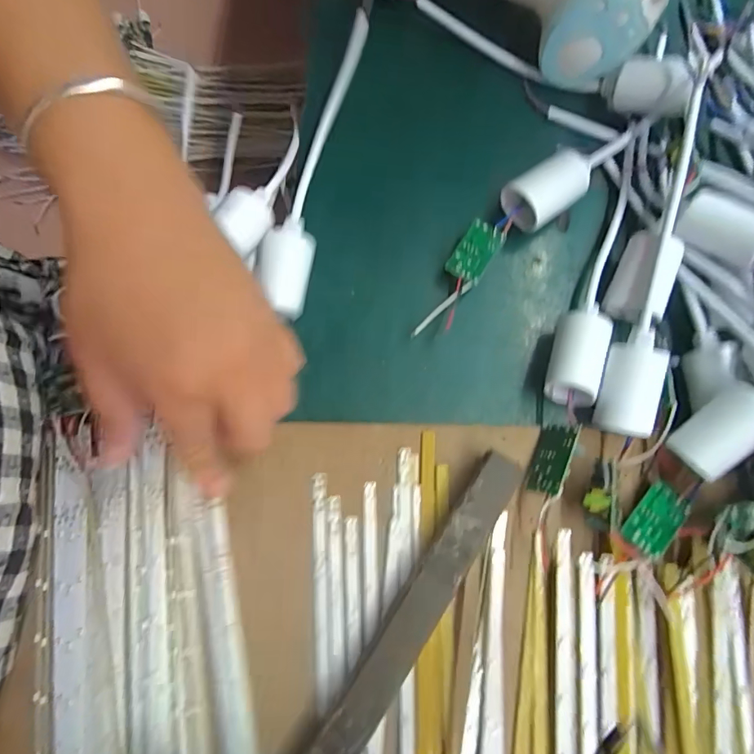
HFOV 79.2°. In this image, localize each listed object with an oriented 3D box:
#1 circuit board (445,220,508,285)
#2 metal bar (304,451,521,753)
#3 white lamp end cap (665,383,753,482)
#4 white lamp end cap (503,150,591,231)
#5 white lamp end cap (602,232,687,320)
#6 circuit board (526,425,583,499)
[{"bbox_3d":[0.056,-0.072,0.260,0.020,0.004,0.036,33,80,5],"label":"circuit board"},{"bbox_3d":[0.011,0.121,0.211,0.020,0.005,0.191,34,80,2],"label":"metal bar"},{"bbox_3d":[0.173,0.024,0.223,0.027,0.022,0.050,47,108,25],"label":"white lamp end cap"},{"bbox_3d":[0.098,-0.108,0.264,0.048,0.021,0.028,-36,82,-8],"label":"white lamp end cap"},{"bbox_3d":[0.146,-0.055,0.250,0.027,0.023,0.042,23,79,3],"label":"white lamp end cap"},{"bbox_3d":[0.090,0.042,0.235,0.004,0.021,0.037,34,72,-27],"label":"circuit board"}]

